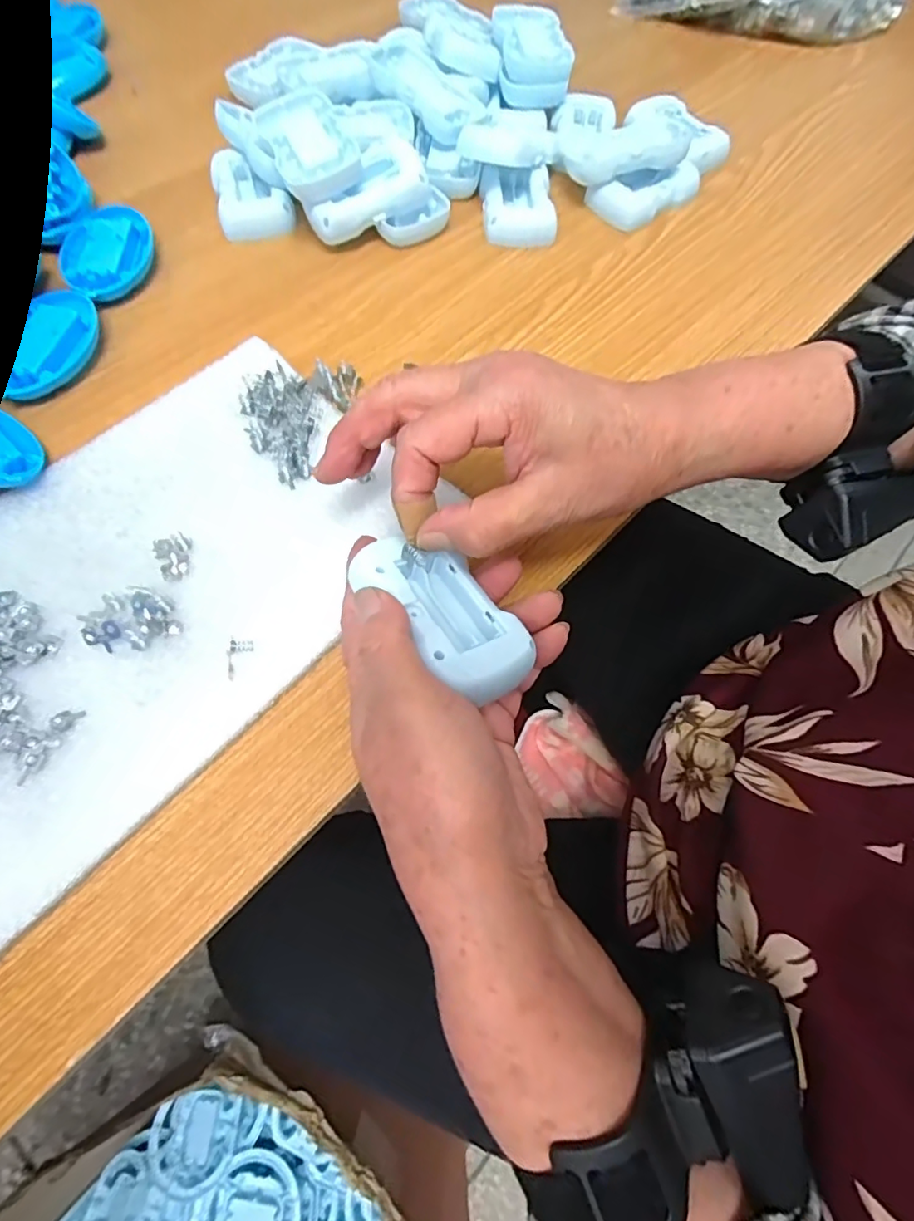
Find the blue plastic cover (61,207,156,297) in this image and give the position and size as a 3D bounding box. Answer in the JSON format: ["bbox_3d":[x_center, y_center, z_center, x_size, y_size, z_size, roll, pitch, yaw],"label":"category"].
[{"bbox_3d":[-0.237,-0.237,0.369,0.051,0.021,0.082,-4,66,-4],"label":"blue plastic cover"}]

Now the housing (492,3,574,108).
[{"bbox_3d":[0.061,-0.462,0.450,0.057,0.031,0.079,-6,67,-5],"label":"housing"}]

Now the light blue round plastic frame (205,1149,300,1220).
[{"bbox_3d":[-0.216,0.644,0.576,0.094,0.013,0.109,19,75,4],"label":"light blue round plastic frame"}]

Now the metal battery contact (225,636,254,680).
[{"bbox_3d":[-0.102,0.022,0.253,0.011,0.004,0.020,5,66,0],"label":"metal battery contact"}]

